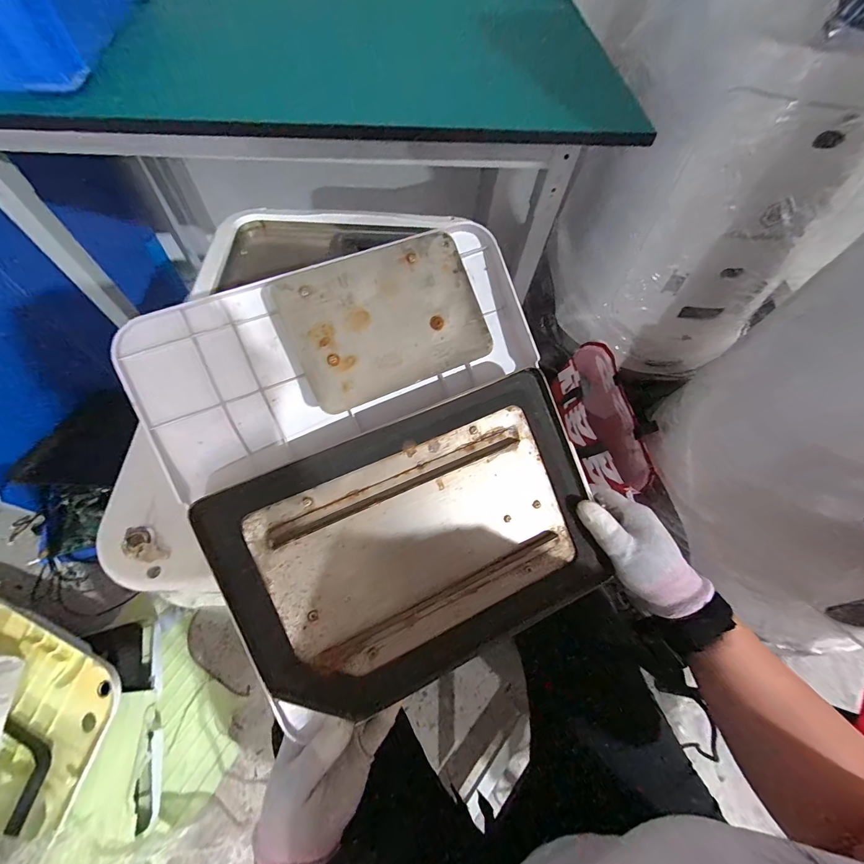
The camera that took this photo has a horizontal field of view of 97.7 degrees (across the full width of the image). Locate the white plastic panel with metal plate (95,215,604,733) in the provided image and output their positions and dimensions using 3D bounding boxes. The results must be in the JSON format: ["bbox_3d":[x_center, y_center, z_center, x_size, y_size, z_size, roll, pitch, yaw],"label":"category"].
[{"bbox_3d":[-0.030,0.029,0.327,0.311,0.050,0.345,-23,95,-10],"label":"white plastic panel with metal plate"}]

